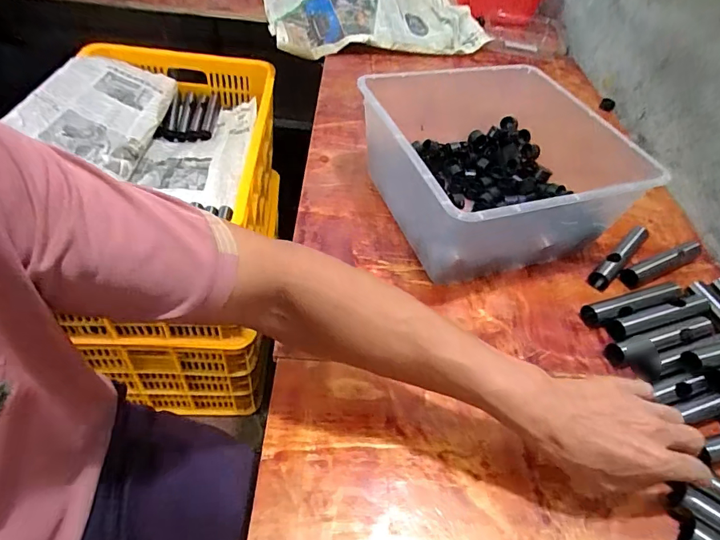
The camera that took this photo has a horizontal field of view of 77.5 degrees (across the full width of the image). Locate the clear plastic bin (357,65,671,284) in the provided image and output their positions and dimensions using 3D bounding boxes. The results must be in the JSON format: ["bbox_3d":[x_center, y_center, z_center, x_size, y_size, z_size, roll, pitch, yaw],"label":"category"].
[{"bbox_3d":[0.186,-0.127,0.611,0.309,0.140,0.269,-13,52,-19],"label":"clear plastic bin"}]

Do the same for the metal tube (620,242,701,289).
[{"bbox_3d":[0.422,-0.009,0.618,0.152,0.028,0.023,-16,53,-21],"label":"metal tube"}]

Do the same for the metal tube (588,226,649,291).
[{"bbox_3d":[0.361,-0.022,0.620,0.025,0.027,0.147,39,55,24],"label":"metal tube"}]

